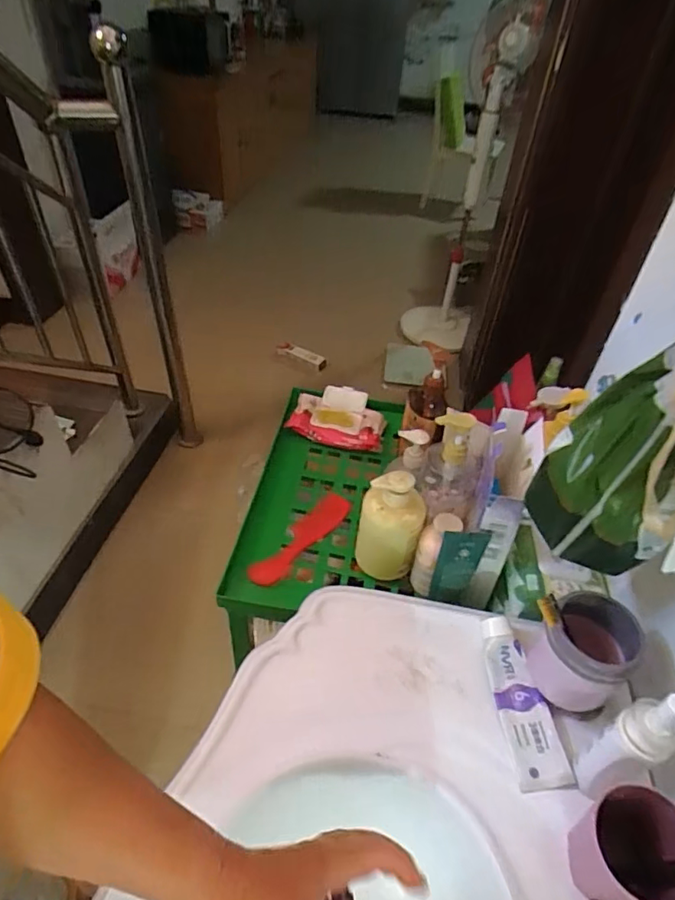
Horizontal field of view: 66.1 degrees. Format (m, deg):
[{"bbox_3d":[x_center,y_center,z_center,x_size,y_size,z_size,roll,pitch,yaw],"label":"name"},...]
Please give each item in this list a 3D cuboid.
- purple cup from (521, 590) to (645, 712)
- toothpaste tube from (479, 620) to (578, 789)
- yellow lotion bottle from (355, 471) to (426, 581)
[{"bbox_3d":[0.247,0.206,0.529,0.092,0.113,0.086,-33,55,-32],"label":"purple cup"},{"bbox_3d":[0.198,0.265,0.554,0.053,0.034,0.163,-3,44,-7],"label":"toothpaste tube"},{"bbox_3d":[0.074,0.108,0.737,0.088,0.168,0.066,14,44,10],"label":"yellow lotion bottle"}]

